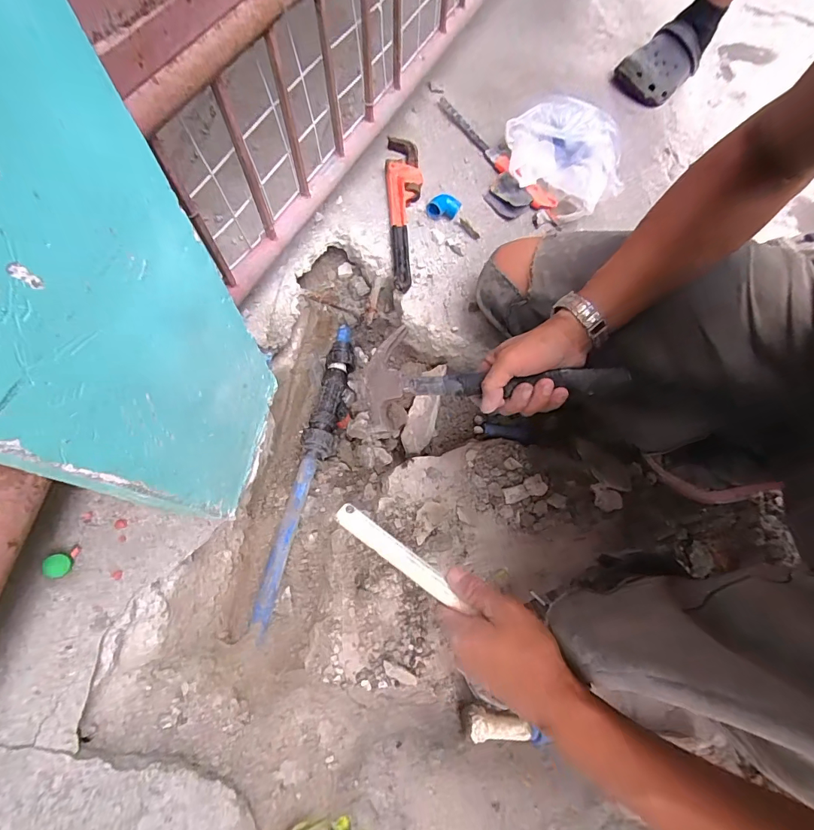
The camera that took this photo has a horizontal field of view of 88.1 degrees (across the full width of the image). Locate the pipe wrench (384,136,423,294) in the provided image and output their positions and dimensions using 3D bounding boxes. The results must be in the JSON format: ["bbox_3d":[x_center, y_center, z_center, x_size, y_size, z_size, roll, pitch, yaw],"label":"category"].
[{"bbox_3d":[-0.002,-0.308,0.633,0.052,0.037,0.271,-2,71,-4],"label":"pipe wrench"}]

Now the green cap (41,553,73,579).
[{"bbox_3d":[-0.294,0.127,0.354,0.019,0.010,0.019,1,71,-2],"label":"green cap"}]

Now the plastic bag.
[{"bbox_3d":[0.258,-0.422,0.702,0.198,0.082,0.156,12,70,1],"label":"plastic bag"}]

